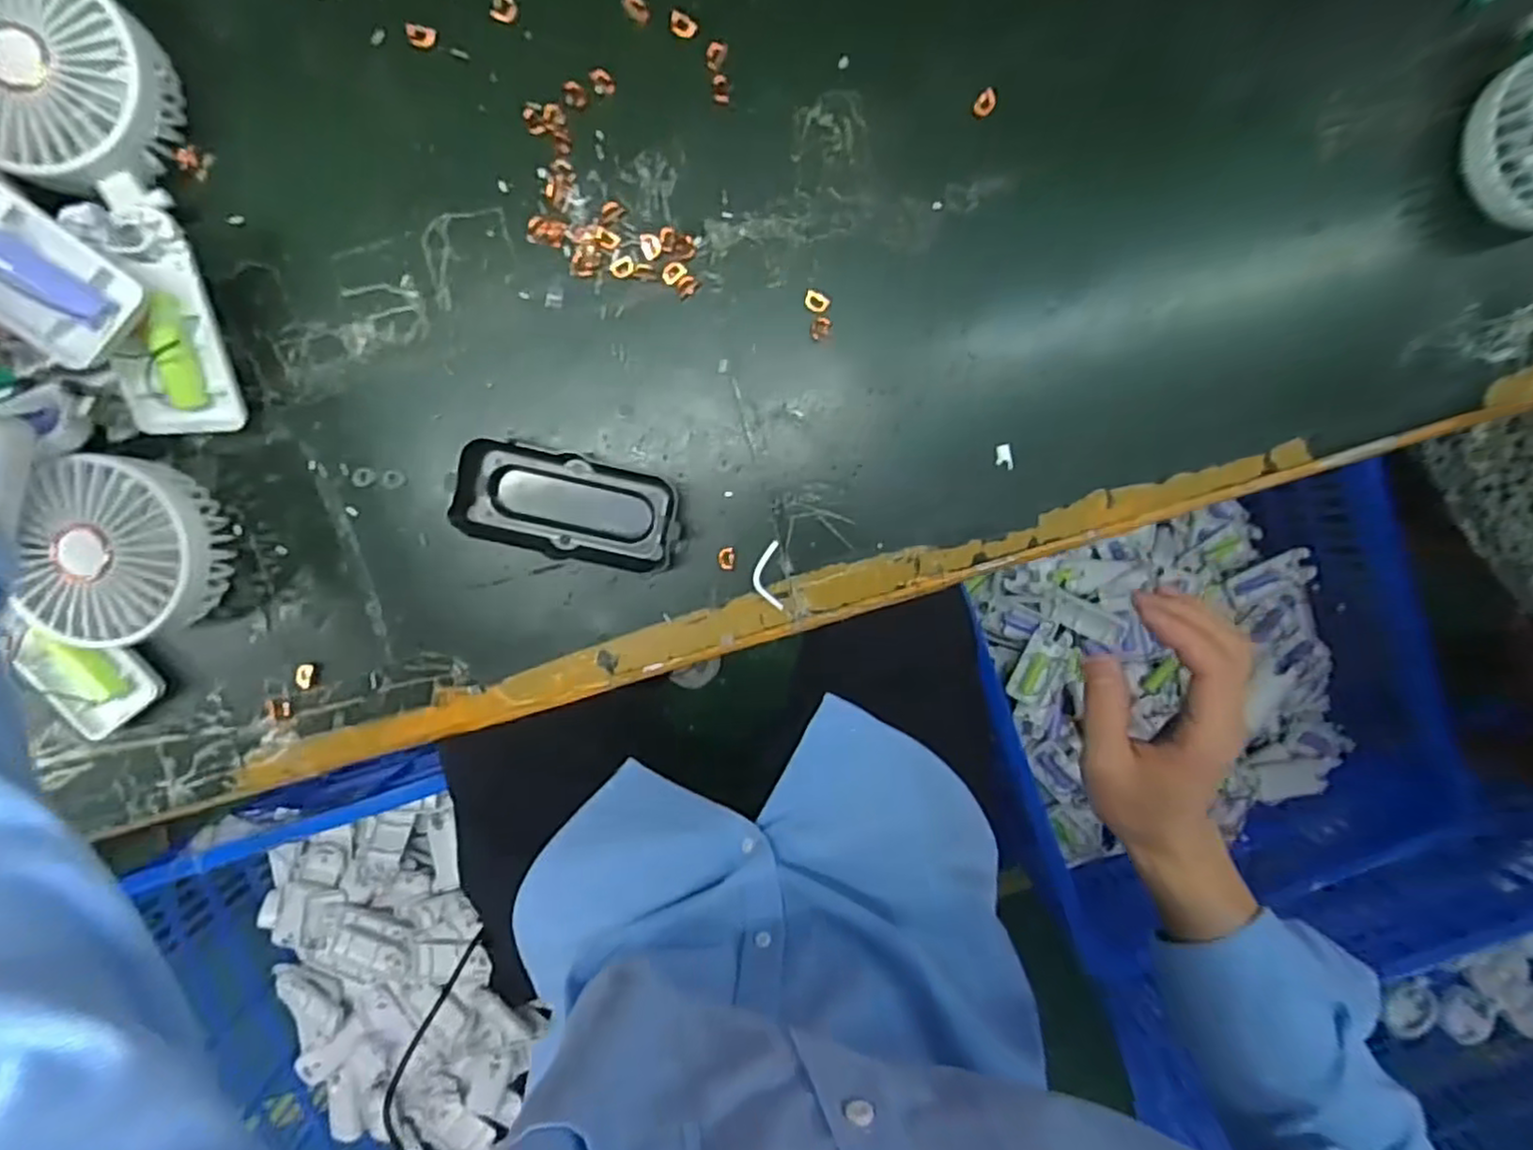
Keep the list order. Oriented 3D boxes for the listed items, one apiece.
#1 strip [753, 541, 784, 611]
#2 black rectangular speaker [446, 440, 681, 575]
[{"bbox_3d":[0.001,0.001,0.377,0.015,0.004,0.037,-6,97,-4],"label":"strip"},{"bbox_3d":[-0.099,-0.034,0.357,0.105,0.023,0.051,12,96,-4],"label":"black rectangular speaker"}]

